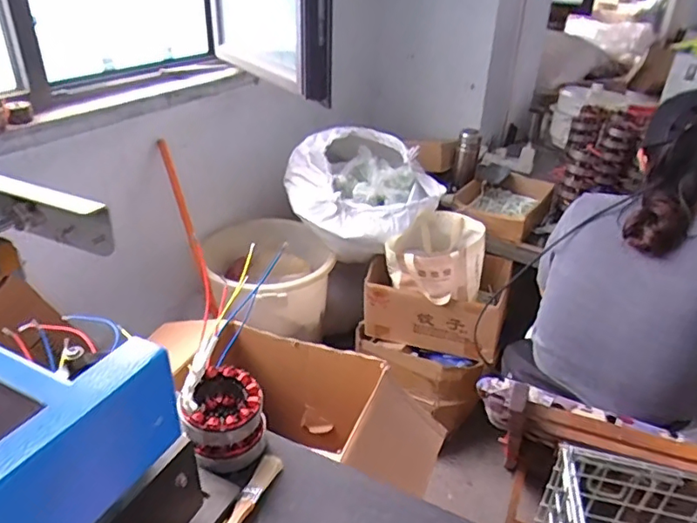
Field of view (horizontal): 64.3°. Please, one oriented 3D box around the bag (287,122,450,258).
[{"bbox_3d":[0.038,-0.238,1.629,0.343,0.260,0.427,-16,35,-28],"label":"bag"}]

